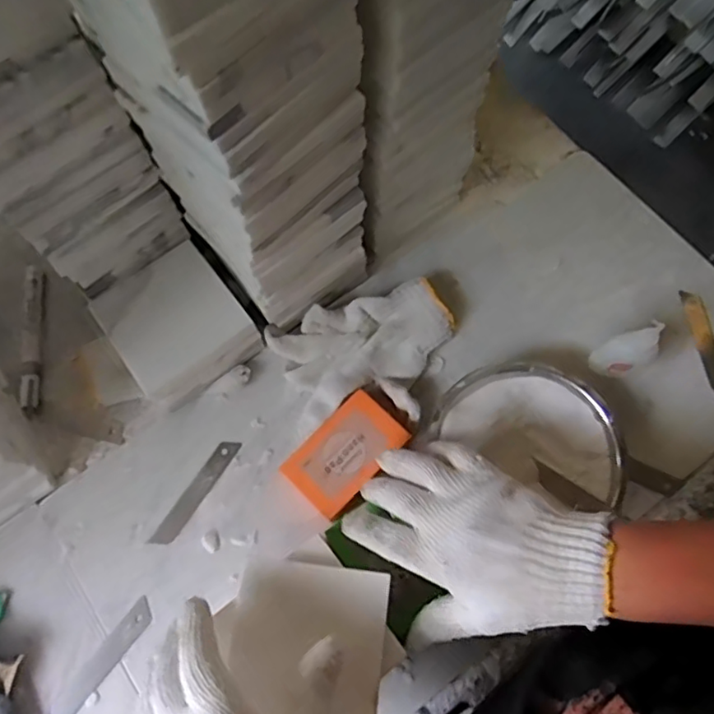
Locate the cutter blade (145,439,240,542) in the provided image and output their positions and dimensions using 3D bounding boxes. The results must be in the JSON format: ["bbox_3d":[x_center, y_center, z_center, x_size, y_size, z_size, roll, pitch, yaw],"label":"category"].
[{"bbox_3d":[-0.133,0.111,0.493,0.017,0.004,0.099,31,74,11],"label":"cutter blade"}]

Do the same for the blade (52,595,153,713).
[{"bbox_3d":[-0.194,0.232,0.454,0.021,0.004,0.100,37,75,13],"label":"blade"}]

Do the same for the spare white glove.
[{"bbox_3d":[0.012,0.004,0.515,0.152,0.032,0.106,-16,71,-5],"label":"spare white glove"}]

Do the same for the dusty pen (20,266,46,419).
[{"bbox_3d":[-0.302,-0.019,0.551,0.015,0.014,0.148,-9,70,-2],"label":"dusty pen"}]

